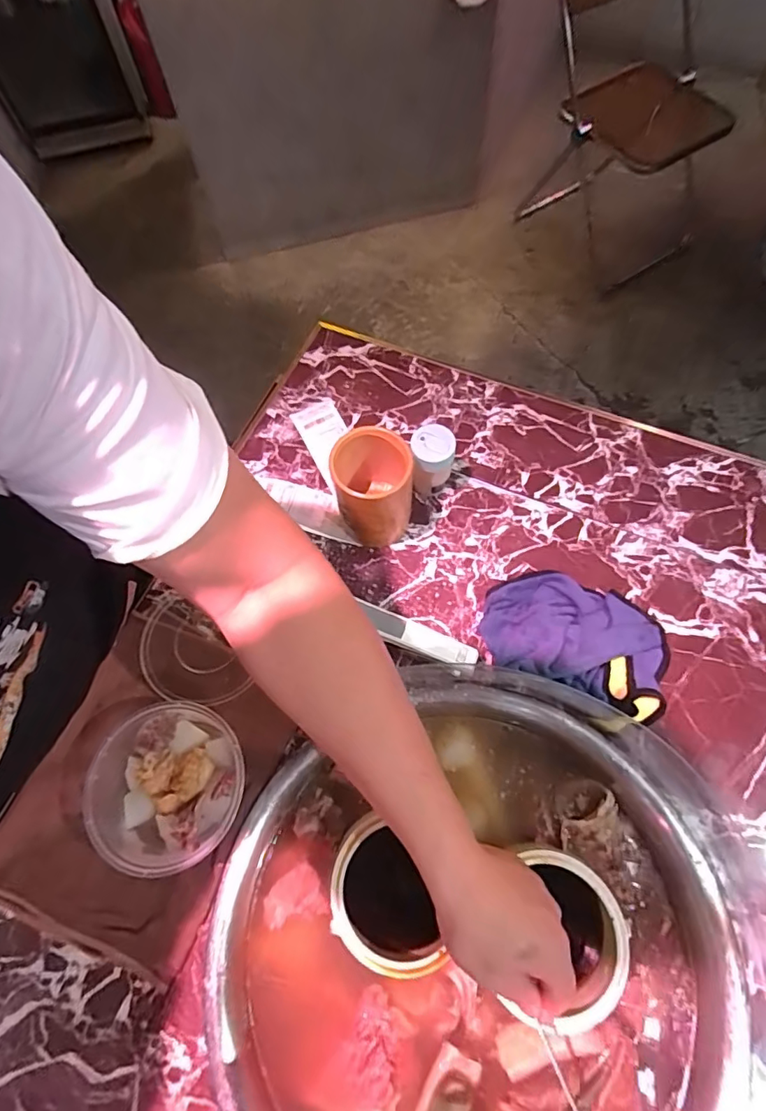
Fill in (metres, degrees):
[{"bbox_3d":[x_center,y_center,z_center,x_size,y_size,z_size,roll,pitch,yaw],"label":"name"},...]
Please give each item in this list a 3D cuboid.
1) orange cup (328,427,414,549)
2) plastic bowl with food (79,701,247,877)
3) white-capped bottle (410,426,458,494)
[{"bbox_3d":[-0.010,-0.066,0.550,0.075,0.127,0.070,-1,67,2],"label":"orange cup"},{"bbox_3d":[-0.201,0.207,0.476,0.143,0.054,0.133,-1,67,2],"label":"plastic bowl with food"},{"bbox_3d":[0.056,-0.104,0.587,0.046,0.082,0.047,3,67,4],"label":"white-capped bottle"}]

